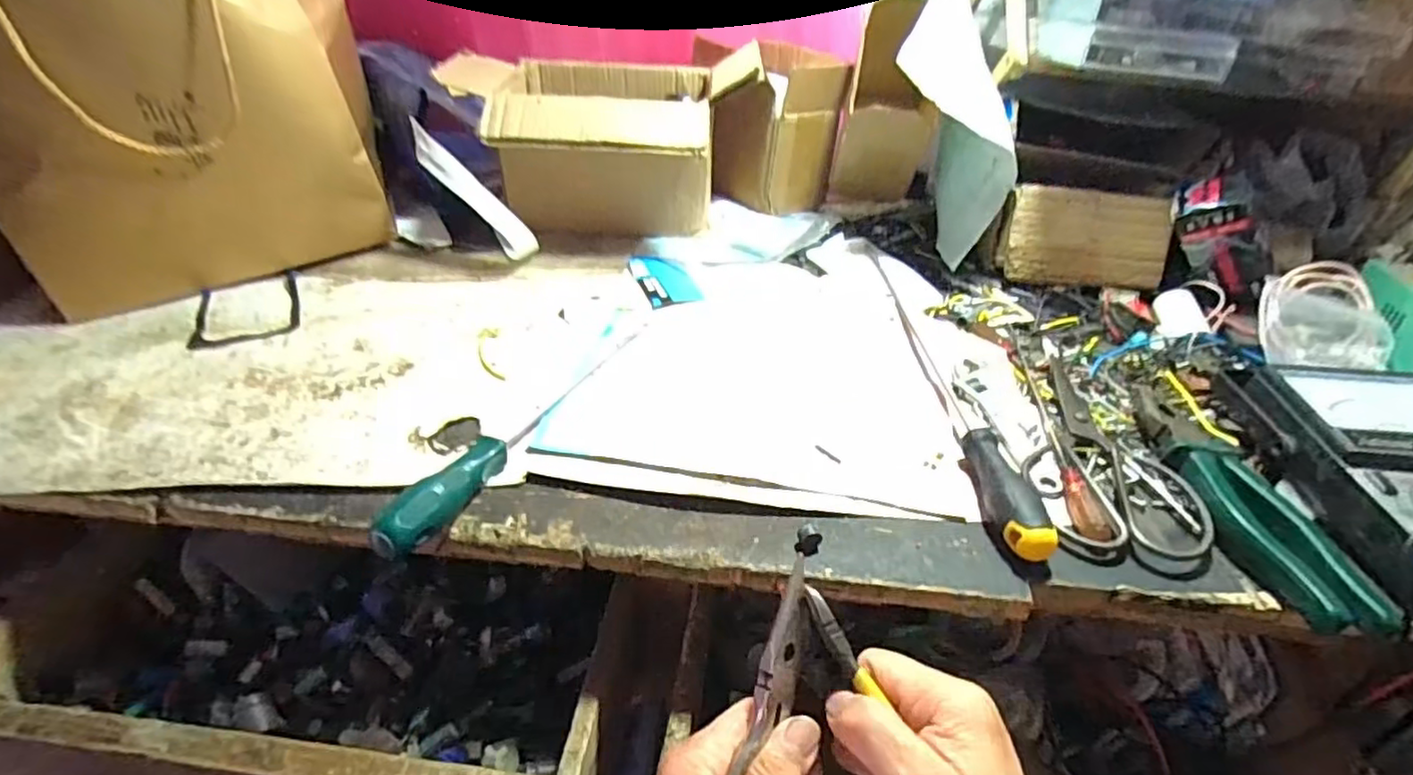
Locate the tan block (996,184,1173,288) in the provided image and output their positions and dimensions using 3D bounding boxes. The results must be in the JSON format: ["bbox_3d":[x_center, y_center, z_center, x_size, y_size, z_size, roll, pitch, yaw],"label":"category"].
[{"bbox_3d":[0.348,-0.139,0.615,0.135,0.084,0.035,8,21,10],"label":"tan block"}]

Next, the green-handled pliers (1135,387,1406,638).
[{"bbox_3d":[0.339,0.059,0.421,0.072,0.018,0.211,4,35,1],"label":"green-handled pliers"}]

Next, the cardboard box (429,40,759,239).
[{"bbox_3d":[-0.102,-0.241,0.689,0.303,0.159,0.179,-3,37,-7],"label":"cardboard box"}]

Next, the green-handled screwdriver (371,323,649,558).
[{"bbox_3d":[-0.112,0.013,0.448,0.022,0.038,0.274,17,37,18],"label":"green-handled screwdriver"}]

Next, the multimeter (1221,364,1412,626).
[{"bbox_3d":[0.430,0.054,0.404,0.121,0.044,0.177,4,37,2],"label":"multimeter"}]

